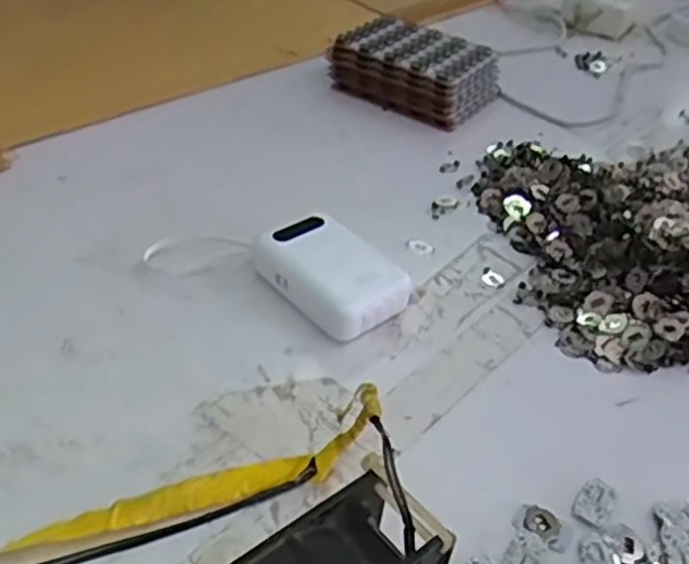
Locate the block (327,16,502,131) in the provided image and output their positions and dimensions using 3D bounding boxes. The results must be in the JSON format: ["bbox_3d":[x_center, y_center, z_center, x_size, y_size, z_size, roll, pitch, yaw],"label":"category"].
[{"bbox_3d":[0.076,-0.227,0.782,0.155,0.055,0.114,28,44,25],"label":"block"}]

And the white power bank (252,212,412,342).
[{"bbox_3d":[-0.011,-0.005,0.522,0.064,0.034,0.108,-25,48,-32],"label":"white power bank"}]

